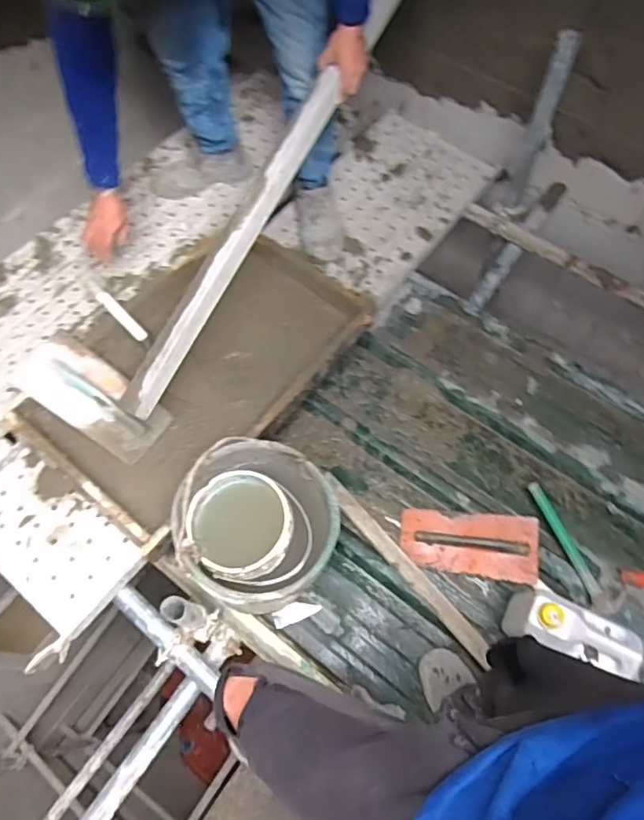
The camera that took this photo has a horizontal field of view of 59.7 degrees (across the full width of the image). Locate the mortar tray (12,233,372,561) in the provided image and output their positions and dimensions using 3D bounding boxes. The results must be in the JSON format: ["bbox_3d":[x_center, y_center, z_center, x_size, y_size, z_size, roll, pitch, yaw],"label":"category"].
[{"bbox_3d":[-0.308,-0.137,1.368,0.551,0.111,0.812,34,70,18],"label":"mortar tray"}]

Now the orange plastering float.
[{"bbox_3d":[0.347,0.310,1.322,0.317,0.053,0.146,7,64,6],"label":"orange plastering float"}]

